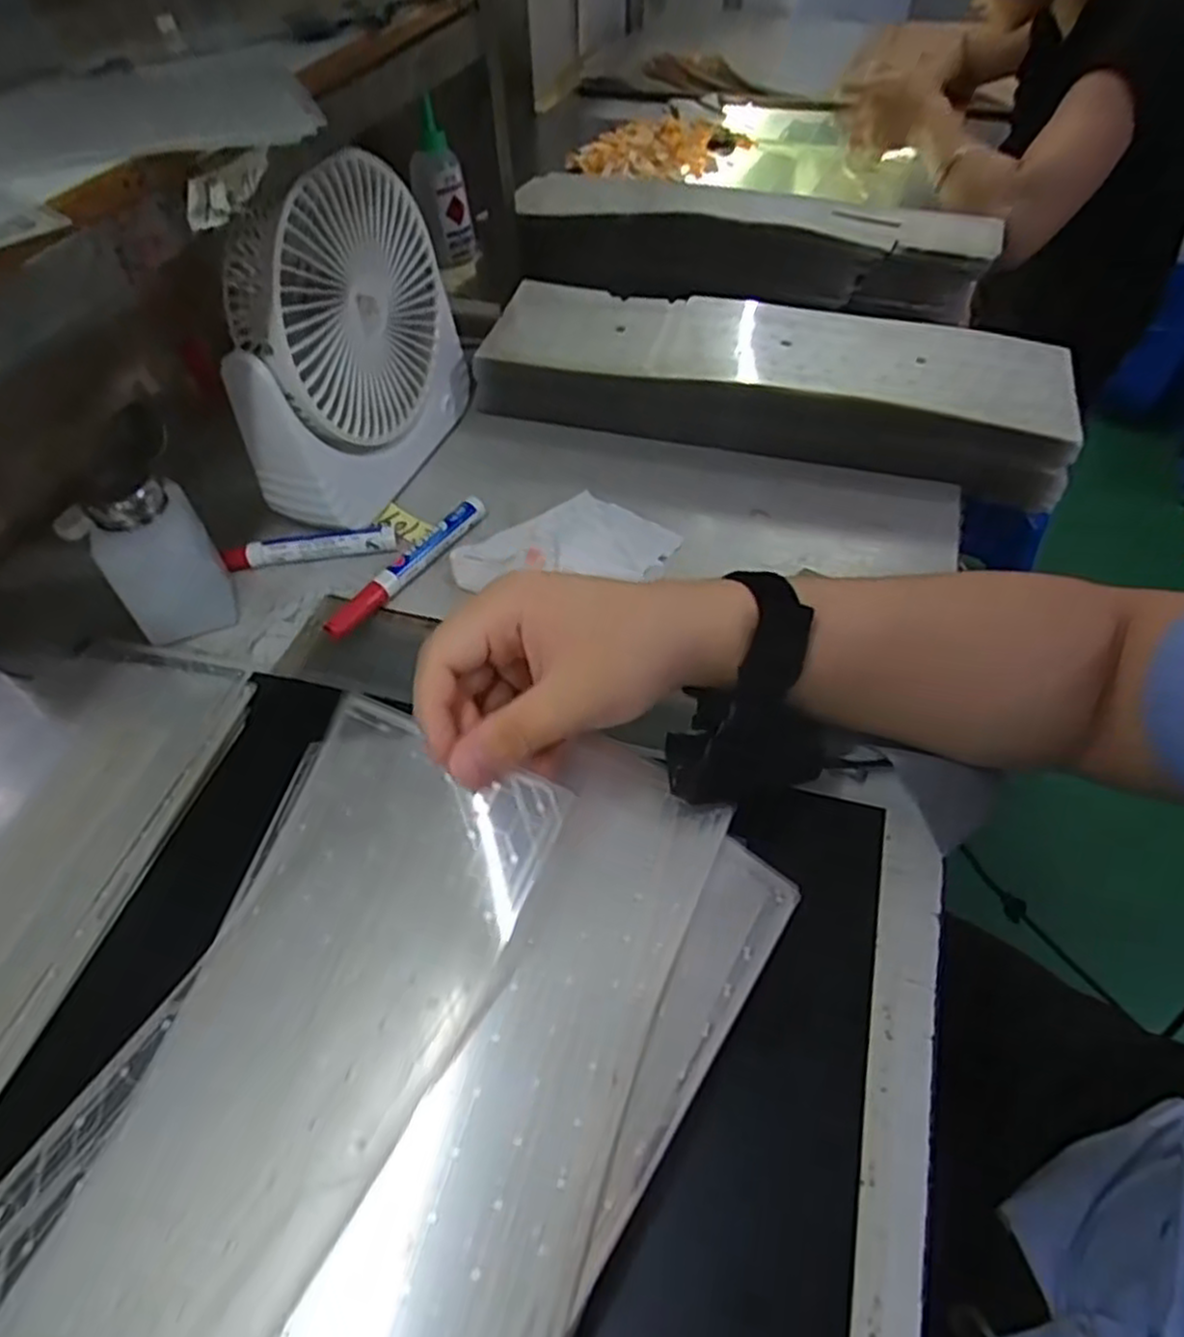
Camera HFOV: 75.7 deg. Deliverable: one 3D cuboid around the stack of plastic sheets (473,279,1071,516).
[{"bbox_3d":[0.127,-0.215,0.576,0.420,0.066,0.117,12,52,13],"label":"stack of plastic sheets"}]

